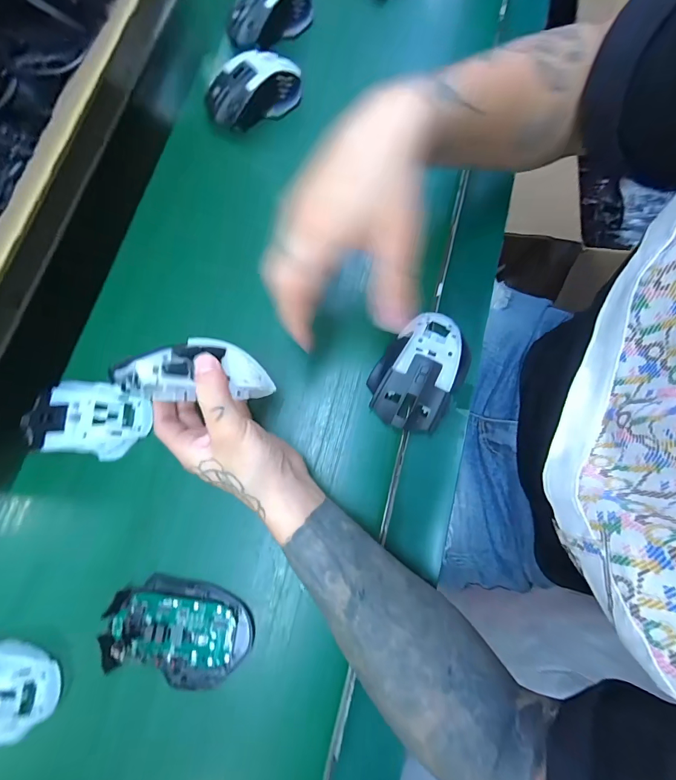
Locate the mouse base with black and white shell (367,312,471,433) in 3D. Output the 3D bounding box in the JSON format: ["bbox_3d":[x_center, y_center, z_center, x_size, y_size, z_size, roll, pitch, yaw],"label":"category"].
[{"bbox_3d":[0.076,-0.021,0.331,0.071,0.037,0.113,30,80,5],"label":"mouse base with black and white shell"}]

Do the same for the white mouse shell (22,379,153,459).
[{"bbox_3d":[-0.223,0.025,0.324,0.096,0.032,0.064,10,79,1],"label":"white mouse shell"}]

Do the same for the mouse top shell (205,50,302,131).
[{"bbox_3d":[-0.093,-0.335,0.407,0.114,0.038,0.066,-25,80,-5],"label":"mouse top shell"}]

